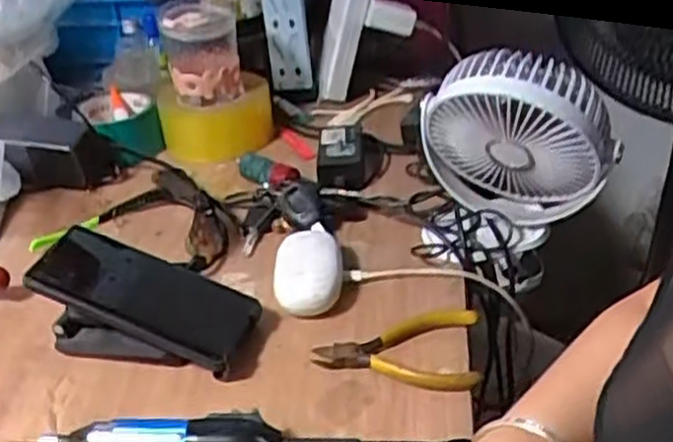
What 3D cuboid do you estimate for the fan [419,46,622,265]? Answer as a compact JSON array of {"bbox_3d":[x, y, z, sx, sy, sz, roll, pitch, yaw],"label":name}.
[{"bbox_3d":[0.154,-0.054,0.668,0.156,0.172,0.087,-1,31,7],"label":"fan"}]

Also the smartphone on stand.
[{"bbox_3d":[-0.145,0.063,0.600,0.159,0.087,0.087,3,32,14],"label":"smartphone on stand"}]

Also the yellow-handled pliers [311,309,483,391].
[{"bbox_3d":[0.048,0.094,0.589,0.121,0.013,0.087,1,32,11],"label":"yellow-handled pliers"}]

